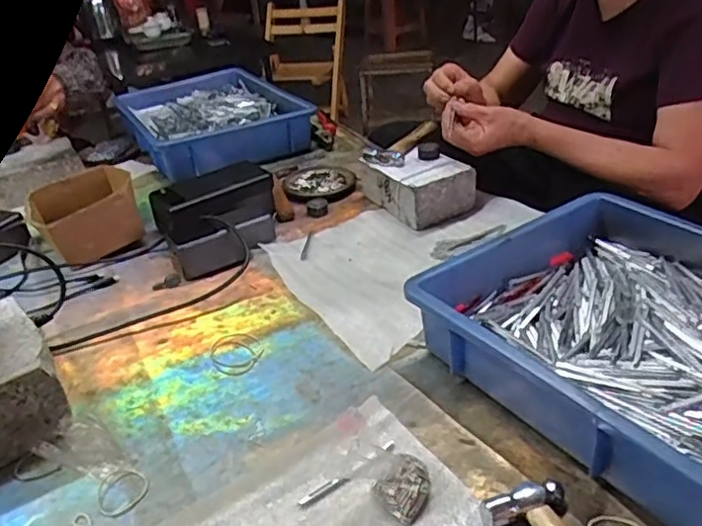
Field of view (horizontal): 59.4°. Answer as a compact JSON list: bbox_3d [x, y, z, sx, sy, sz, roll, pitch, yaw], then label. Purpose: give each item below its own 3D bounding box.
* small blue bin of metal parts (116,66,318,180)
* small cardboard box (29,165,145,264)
[{"bbox_3d":[-0.276,-0.277,1.201,0.289,0.089,0.398,-18,33,-20],"label":"small blue bin of metal parts"},{"bbox_3d":[-0.363,-0.069,0.852,0.128,0.066,0.136,-23,34,-26],"label":"small cardboard box"}]

